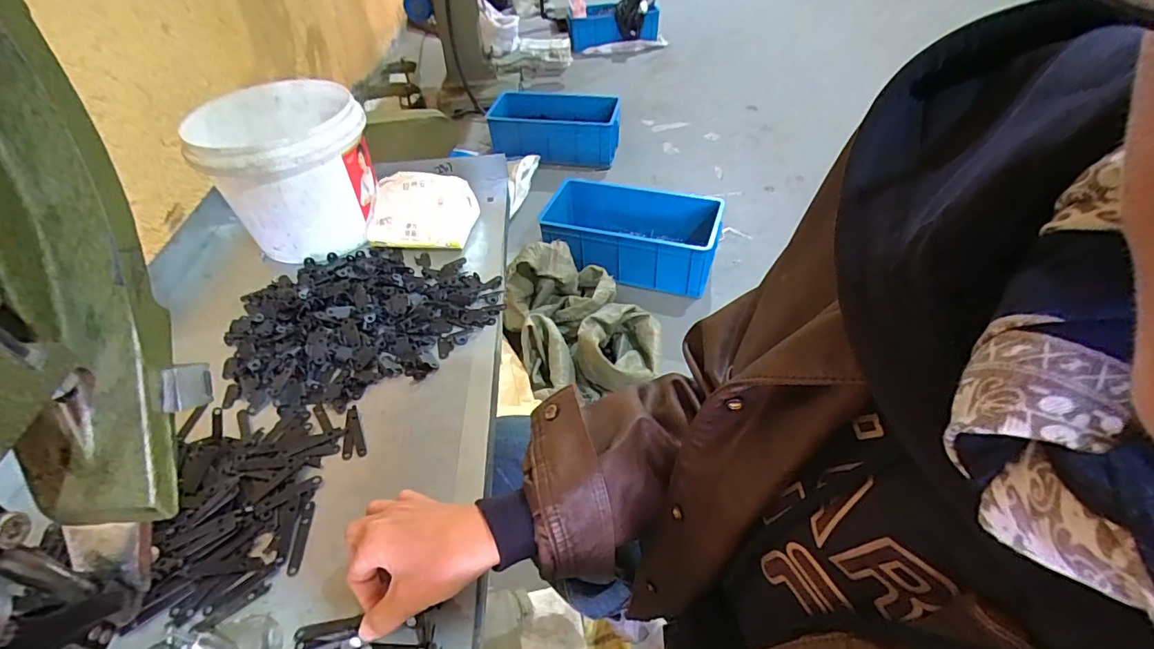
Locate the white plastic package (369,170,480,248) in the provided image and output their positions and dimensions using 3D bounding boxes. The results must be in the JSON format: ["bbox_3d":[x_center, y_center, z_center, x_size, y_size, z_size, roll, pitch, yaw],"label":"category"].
[{"bbox_3d":[-0.195,-0.146,0.620,0.123,0.069,0.077,4,47,7],"label":"white plastic package"}]

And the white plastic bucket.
[{"bbox_3d":[-0.340,-0.188,0.618,0.169,0.139,0.183,-29,52,-22],"label":"white plastic bucket"}]

